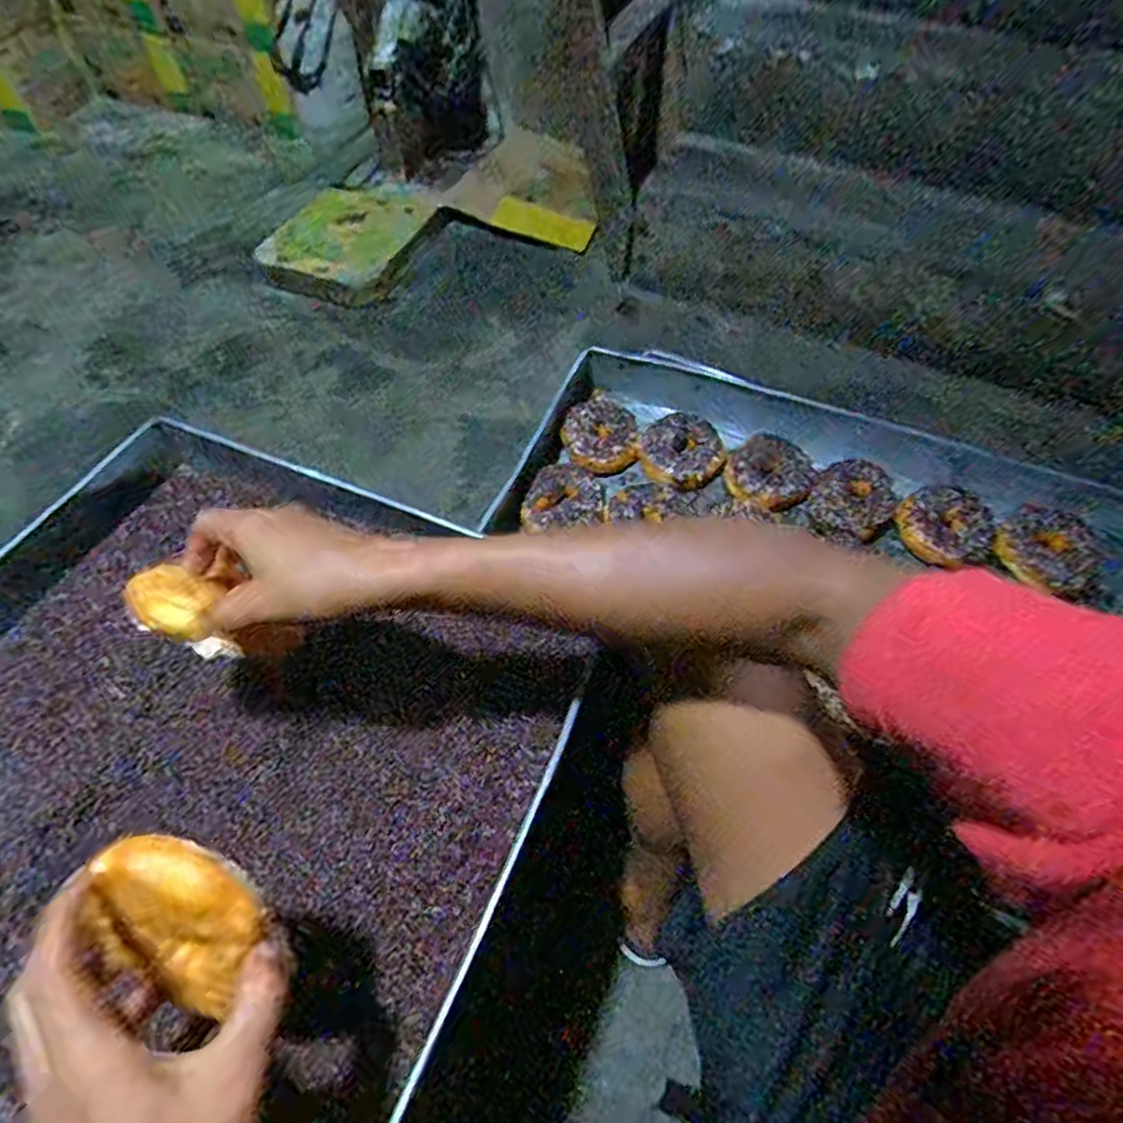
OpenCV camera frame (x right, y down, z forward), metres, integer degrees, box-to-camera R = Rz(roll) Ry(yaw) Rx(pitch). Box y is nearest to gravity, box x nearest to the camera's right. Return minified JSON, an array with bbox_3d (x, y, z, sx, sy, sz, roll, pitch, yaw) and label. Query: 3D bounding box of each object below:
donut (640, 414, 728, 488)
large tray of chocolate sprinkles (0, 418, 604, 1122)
[{"bbox_3d":[0.144,-0.134,0.795,0.095,0.026,0.098,11,56,7],"label":"donut"},{"bbox_3d":[-0.267,0.120,0.481,0.495,0.060,0.441,21,58,13],"label":"large tray of chocolate sprinkles"}]

